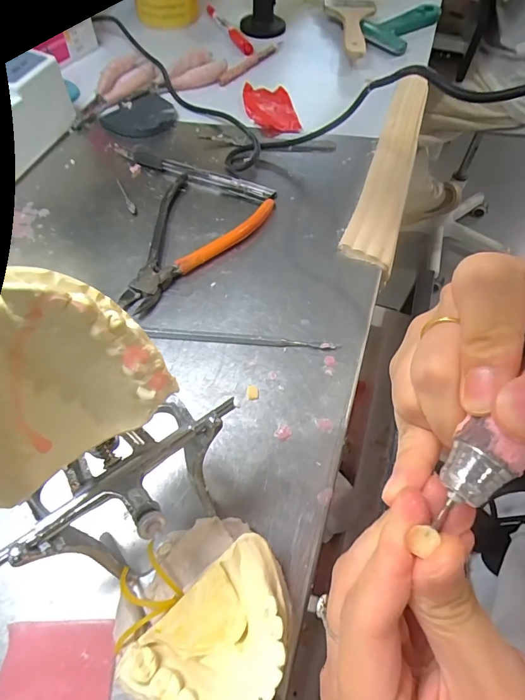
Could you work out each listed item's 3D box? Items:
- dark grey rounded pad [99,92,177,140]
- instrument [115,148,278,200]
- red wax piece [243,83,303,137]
[{"bbox_3d":[-0.119,-0.236,0.406,0.060,0.007,0.074,36,64,19],"label":"dark grey rounded pad"},{"bbox_3d":[-0.063,-0.158,0.356,0.156,0.011,0.010,20,60,10],"label":"instrument"},{"bbox_3d":[0.010,-0.253,0.419,0.049,0.008,0.081,-12,59,-9],"label":"red wax piece"}]

